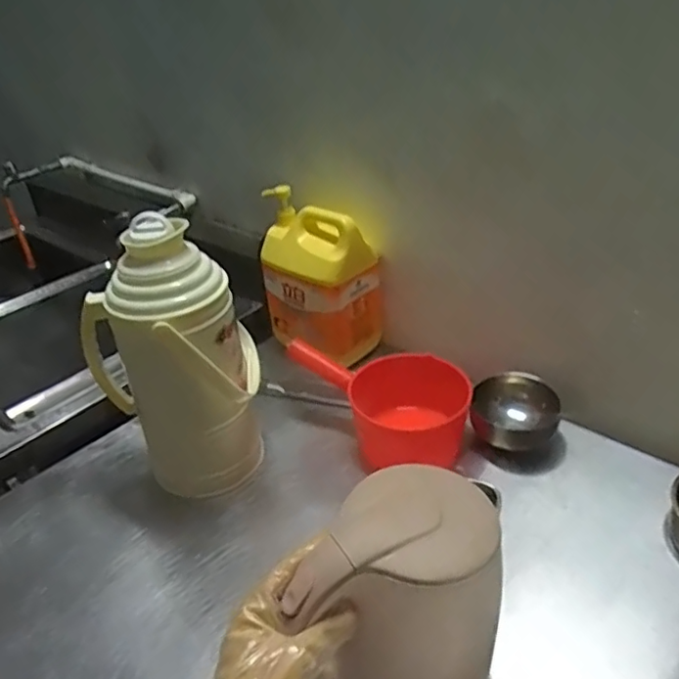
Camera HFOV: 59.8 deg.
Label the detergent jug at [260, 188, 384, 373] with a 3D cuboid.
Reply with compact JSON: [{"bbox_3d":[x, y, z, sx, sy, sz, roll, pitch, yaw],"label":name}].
[{"bbox_3d":[-0.032,-0.111,1.062,0.194,0.276,0.109,17,38,30],"label":"detergent jug"}]

